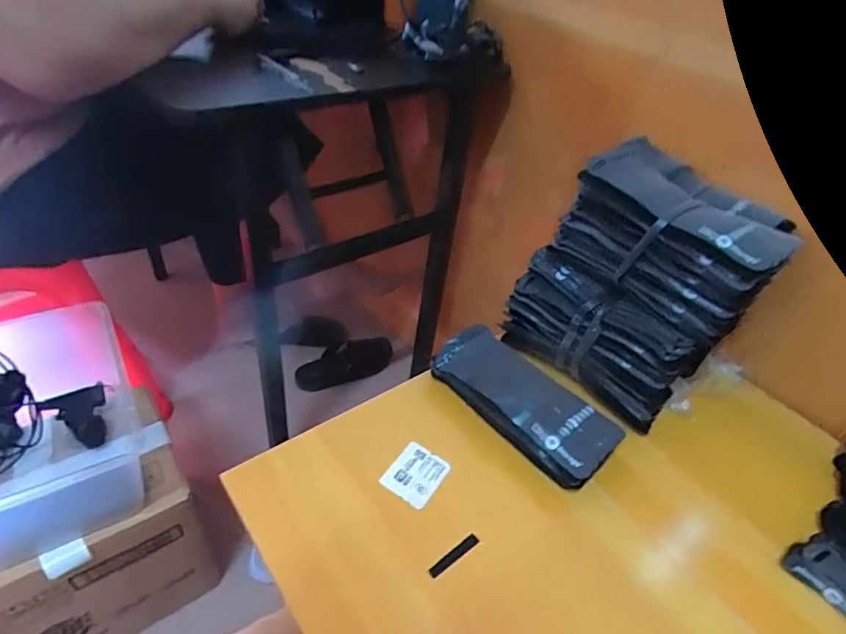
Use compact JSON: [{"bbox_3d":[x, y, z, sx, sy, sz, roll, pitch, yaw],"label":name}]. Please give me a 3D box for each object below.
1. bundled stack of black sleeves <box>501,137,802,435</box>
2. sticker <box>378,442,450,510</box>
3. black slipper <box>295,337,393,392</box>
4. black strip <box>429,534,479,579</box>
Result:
[{"bbox_3d":[0.255,-0.045,0.578,0.215,0.211,0.215,-28,52,-33],"label":"bundled stack of black sleeves"},{"bbox_3d":[-0.007,0.155,0.494,0.048,0.004,0.059,31,47,17],"label":"sticker"},{"bbox_3d":[-0.201,0.125,1.270,0.252,0.057,0.094,-19,44,3],"label":"black slipper"},{"bbox_3d":[0.027,0.208,0.436,0.053,0.004,0.008,-25,51,-31],"label":"black strip"}]

